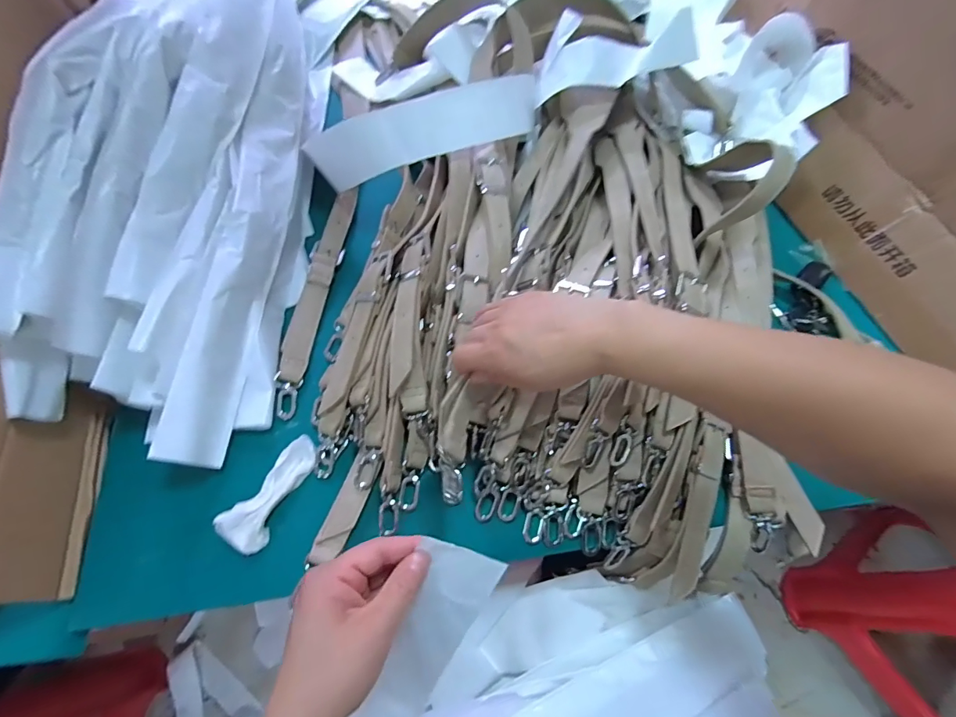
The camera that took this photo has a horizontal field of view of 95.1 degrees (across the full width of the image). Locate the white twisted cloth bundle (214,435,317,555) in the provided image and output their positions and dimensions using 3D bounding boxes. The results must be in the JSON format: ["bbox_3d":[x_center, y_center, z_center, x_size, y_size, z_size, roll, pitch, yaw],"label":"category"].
[{"bbox_3d":[-0.172,0.113,0.371,0.039,0.014,0.097,32,64,12],"label":"white twisted cloth bundle"}]

